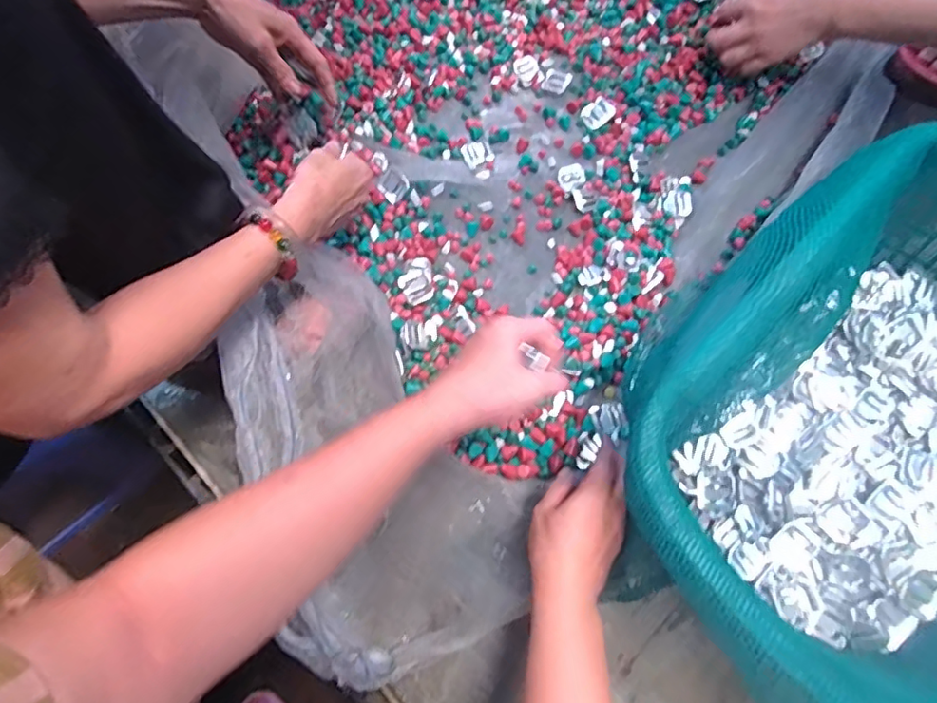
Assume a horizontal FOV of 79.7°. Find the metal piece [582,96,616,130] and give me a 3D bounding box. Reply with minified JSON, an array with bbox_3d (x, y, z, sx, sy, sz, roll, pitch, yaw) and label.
[{"bbox_3d":[0.153,-0.283,0.664,0.038,0.006,0.033,-35,74,-10],"label":"metal piece"}]

